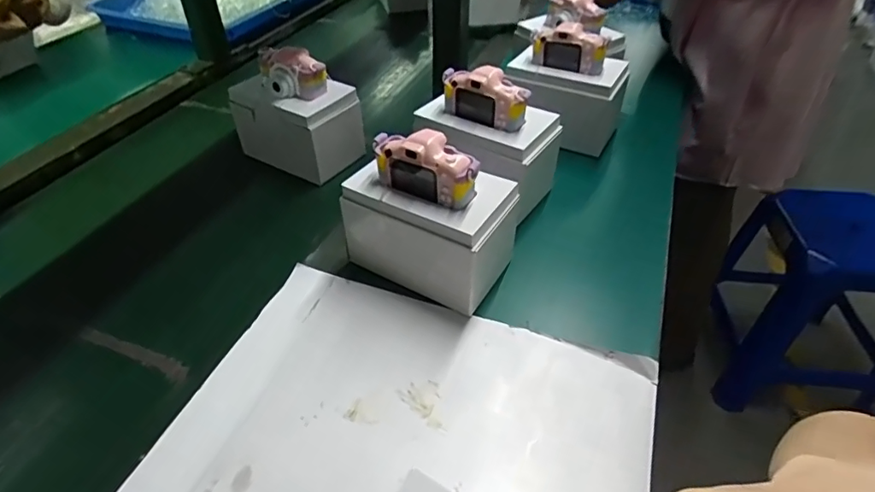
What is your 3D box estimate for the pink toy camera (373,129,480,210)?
[{"bbox_3d":[-0.010,-0.070,0.454,0.097,0.052,0.037,24,46,23],"label":"pink toy camera"}]

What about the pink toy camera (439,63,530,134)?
[{"bbox_3d":[0.047,-0.158,0.546,0.092,0.053,0.037,29,48,27],"label":"pink toy camera"}]

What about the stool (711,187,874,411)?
[{"bbox_3d":[0.833,0.121,1.191,0.339,0.438,0.325,7,42,6],"label":"stool"}]

